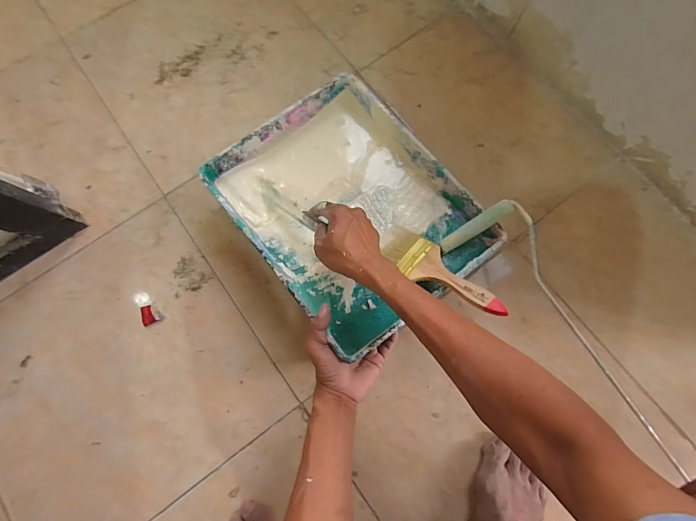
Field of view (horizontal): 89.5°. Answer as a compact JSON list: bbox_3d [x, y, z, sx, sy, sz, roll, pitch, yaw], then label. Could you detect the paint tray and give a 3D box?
[{"bbox_3d":[0.001,-0.080,0.500,0.272,0.066,0.344,-38,79,-7],"label":"paint tray"}]

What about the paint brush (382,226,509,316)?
[{"bbox_3d":[0.116,0.013,0.449,0.055,0.014,0.181,-45,56,-8],"label":"paint brush"}]

